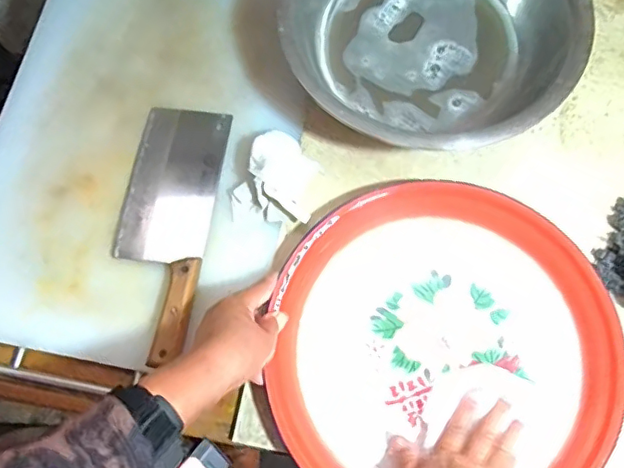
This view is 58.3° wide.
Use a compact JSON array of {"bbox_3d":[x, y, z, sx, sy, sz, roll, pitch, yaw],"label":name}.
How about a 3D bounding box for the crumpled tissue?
[{"bbox_3d":[-0.041,-0.060,0.612,0.084,0.044,0.102,12,78,4],"label":"crumpled tissue"}]

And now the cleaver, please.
[{"bbox_3d":[-0.163,-0.014,0.613,0.104,0.043,0.283,7,77,3],"label":"cleaver"}]

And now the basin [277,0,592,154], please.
[{"bbox_3d":[0.127,-0.218,0.626,0.320,0.119,0.288,2,77,2],"label":"basin"}]

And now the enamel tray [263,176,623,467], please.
[{"bbox_3d":[0.131,0.105,0.563,0.328,0.049,0.327,-5,77,0],"label":"enamel tray"}]

